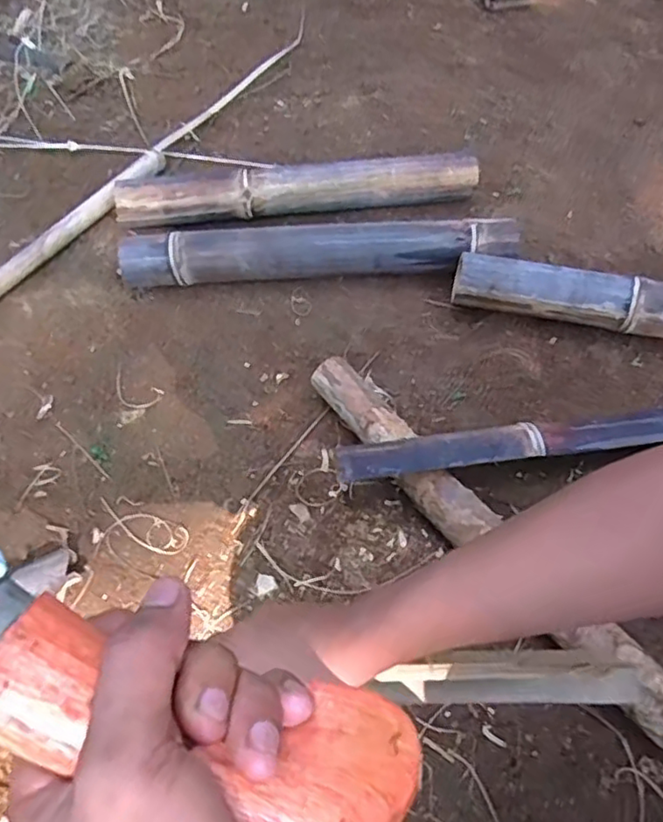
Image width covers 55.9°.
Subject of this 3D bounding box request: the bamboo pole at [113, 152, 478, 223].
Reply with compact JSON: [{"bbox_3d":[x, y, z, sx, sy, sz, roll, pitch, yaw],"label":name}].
[{"bbox_3d":[-0.057,-0.407,1.141,0.645,0.073,0.066,-7,56,-5],"label":"bamboo pole"}]

